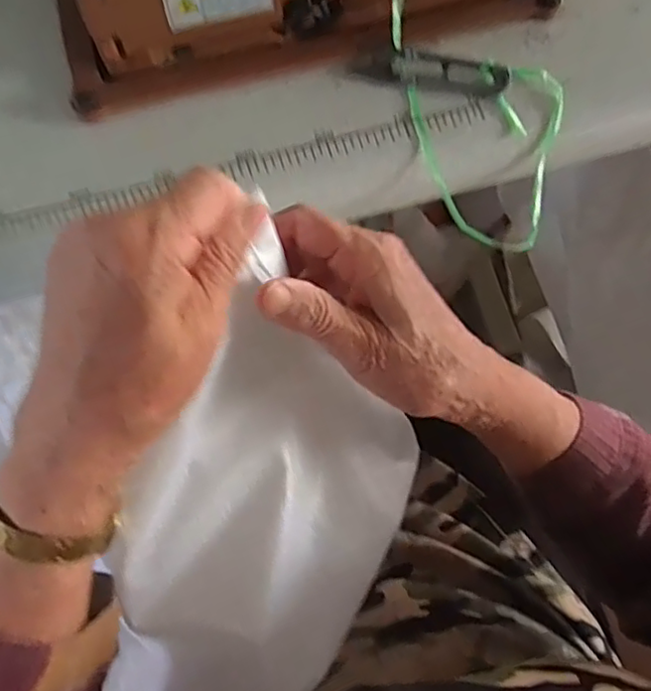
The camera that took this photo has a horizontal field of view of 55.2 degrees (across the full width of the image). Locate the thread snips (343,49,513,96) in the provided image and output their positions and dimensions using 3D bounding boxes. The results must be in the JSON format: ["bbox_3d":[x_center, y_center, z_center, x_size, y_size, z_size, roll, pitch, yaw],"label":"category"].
[{"bbox_3d":[0.066,-0.176,0.399,0.098,0.012,0.024,7,74,0],"label":"thread snips"}]

